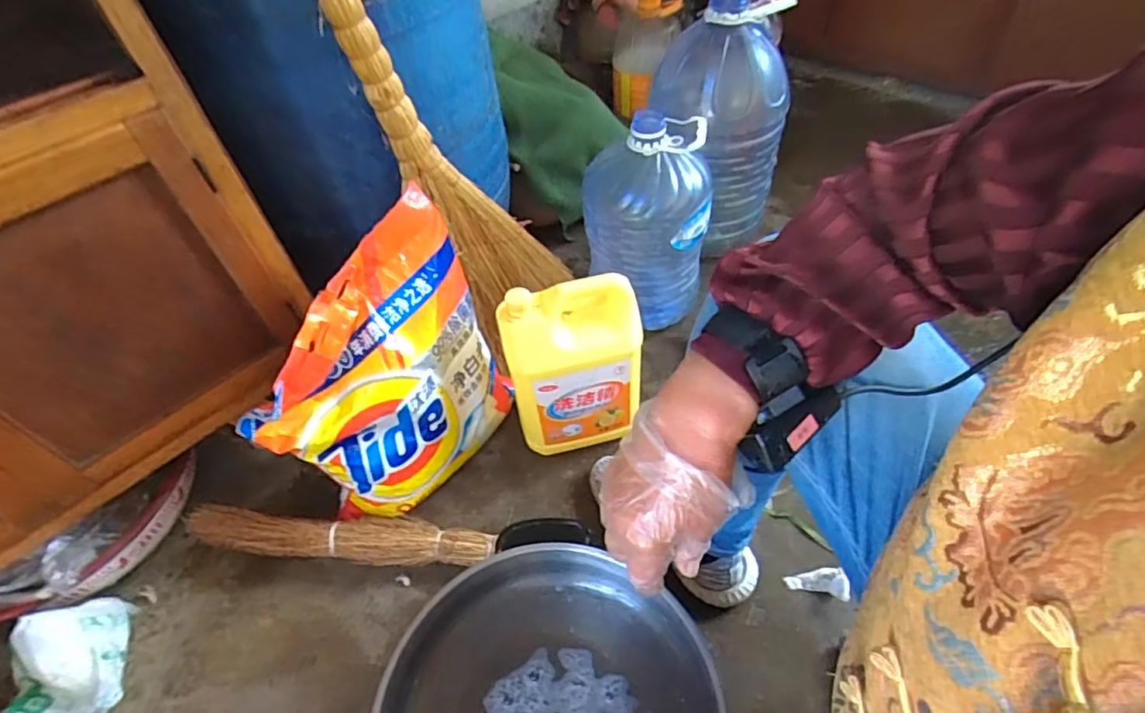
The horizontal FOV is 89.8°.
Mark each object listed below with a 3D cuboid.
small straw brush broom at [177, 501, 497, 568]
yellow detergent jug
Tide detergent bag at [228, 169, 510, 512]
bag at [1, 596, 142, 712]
[{"bbox_3d":[-0.308,0.245,0.774,0.420,0.072,0.063,0,49,6],"label":"small straw brush broom"},{"bbox_3d":[0.005,0.024,0.788,0.172,0.266,0.085,-12,49,-5],"label":"yellow detergent jug"},{"bbox_3d":[-0.224,0.028,0.729,0.133,0.323,0.315,28,57,26],"label":"Tide detergent bag"},{"bbox_3d":[-0.596,0.380,0.663,0.126,0.112,0.171,-26,52,-16],"label":"bag"}]

